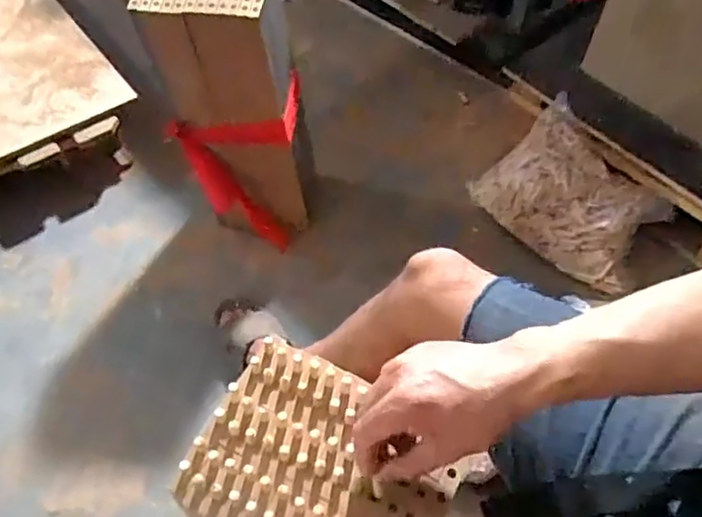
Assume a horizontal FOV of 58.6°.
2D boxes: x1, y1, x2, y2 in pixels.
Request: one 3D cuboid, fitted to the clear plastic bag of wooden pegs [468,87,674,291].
[{"bbox_3d":[0.431,-0.117,1.222,0.223,0.133,0.338,-34,63,-23],"label":"clear plastic bag of wooden pegs"}]

